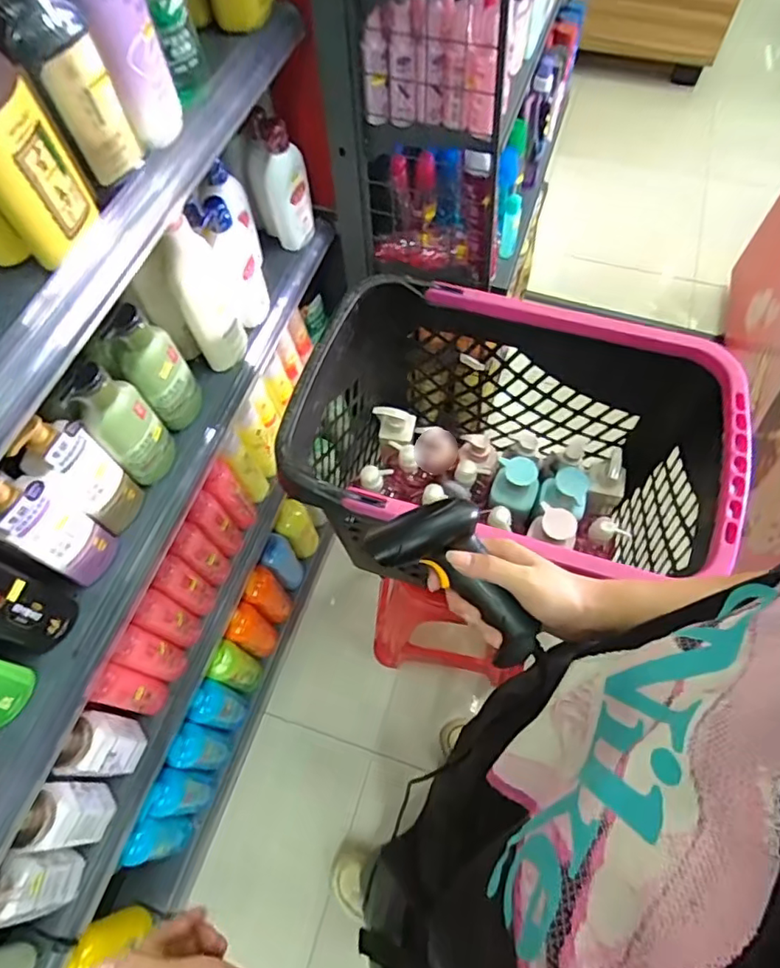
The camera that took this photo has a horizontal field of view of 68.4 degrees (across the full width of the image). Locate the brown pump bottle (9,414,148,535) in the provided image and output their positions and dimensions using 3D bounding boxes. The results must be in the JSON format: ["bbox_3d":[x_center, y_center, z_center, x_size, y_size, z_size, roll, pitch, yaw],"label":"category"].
[{"bbox_3d":[-0.369,-0.010,0.699,0.052,0.197,0.078,33,66,15],"label":"brown pump bottle"}]

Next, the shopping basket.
[{"bbox_3d":[0.143,-0.028,0.871,0.586,0.328,0.353,16,63,7],"label":"shopping basket"}]

